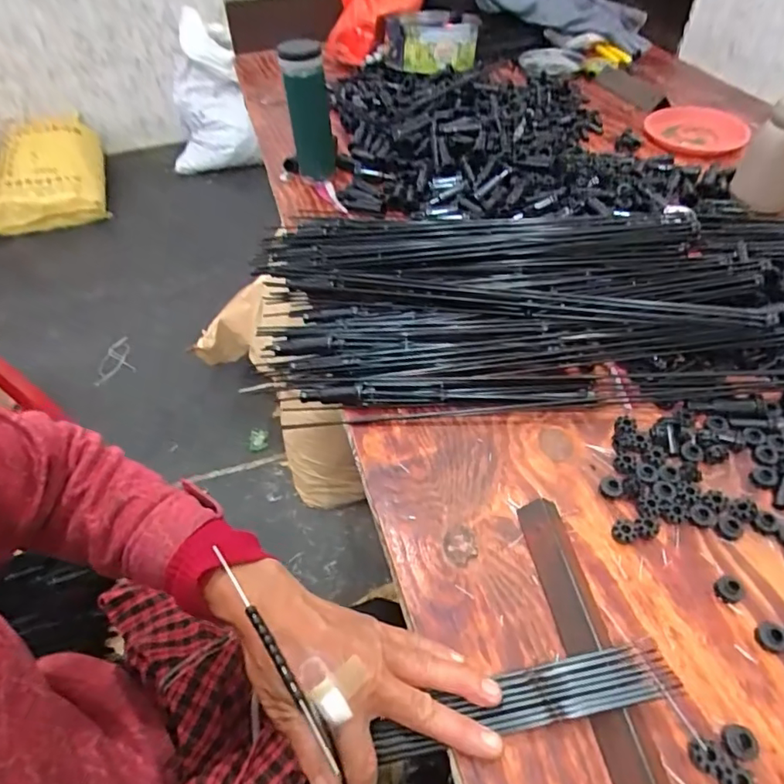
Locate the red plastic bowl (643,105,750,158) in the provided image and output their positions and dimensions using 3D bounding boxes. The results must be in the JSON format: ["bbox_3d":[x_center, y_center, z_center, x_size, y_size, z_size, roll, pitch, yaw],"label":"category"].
[{"bbox_3d":[0.515,-0.442,0.894,0.156,0.020,0.180,15,52,15],"label":"red plastic bowl"}]

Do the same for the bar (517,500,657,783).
[{"bbox_3d":[0.141,0.194,0.358,0.030,0.016,0.261,-8,50,-4],"label":"bar"}]

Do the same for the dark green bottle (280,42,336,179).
[{"bbox_3d":[-0.121,-0.410,0.773,0.058,0.182,0.051,-8,50,-3],"label":"dark green bottle"}]

